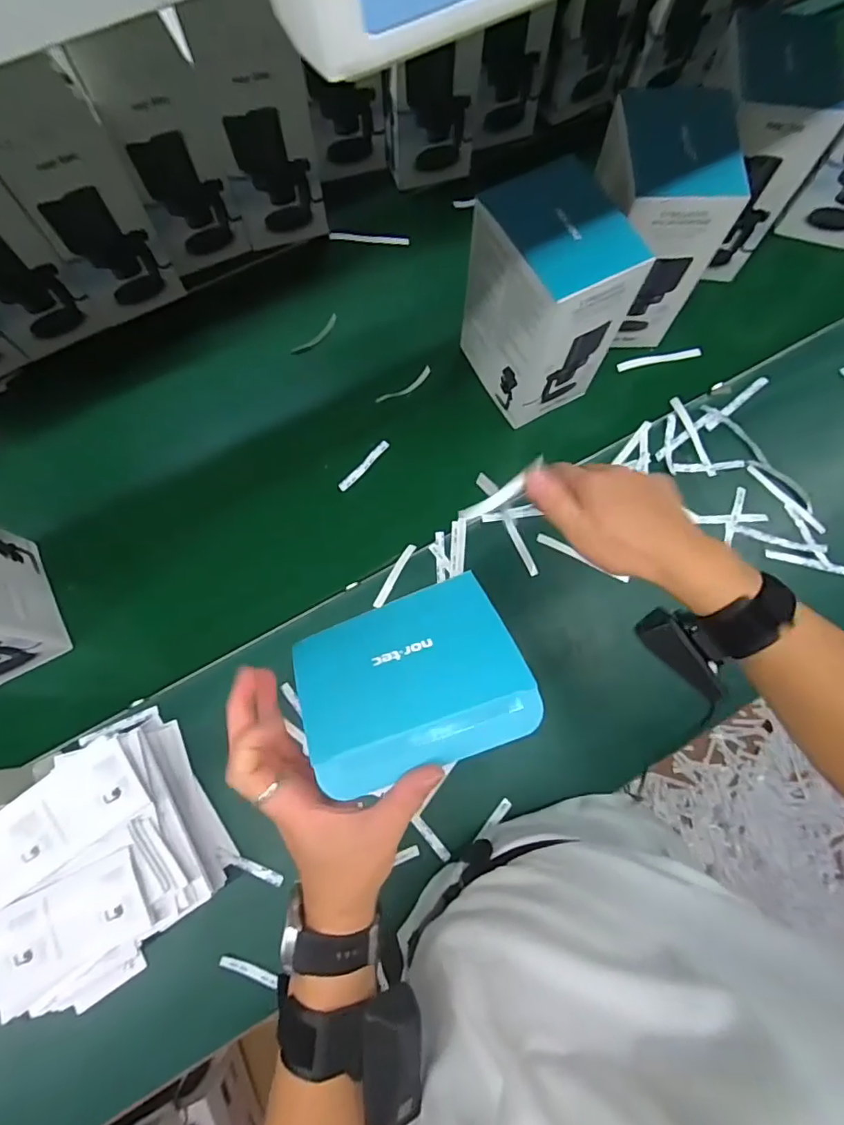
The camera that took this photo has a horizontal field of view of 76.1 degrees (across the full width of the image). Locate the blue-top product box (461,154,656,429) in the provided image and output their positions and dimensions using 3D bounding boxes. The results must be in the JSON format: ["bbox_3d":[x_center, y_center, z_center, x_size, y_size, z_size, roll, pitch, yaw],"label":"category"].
[{"bbox_3d":[0.137,-0.299,0.629,0.124,0.219,0.154,-25,78,-6],"label":"blue-top product box"}]

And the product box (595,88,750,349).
[{"bbox_3d":[0.267,-0.393,0.652,0.123,0.216,0.142,0,76,0],"label":"product box"}]

